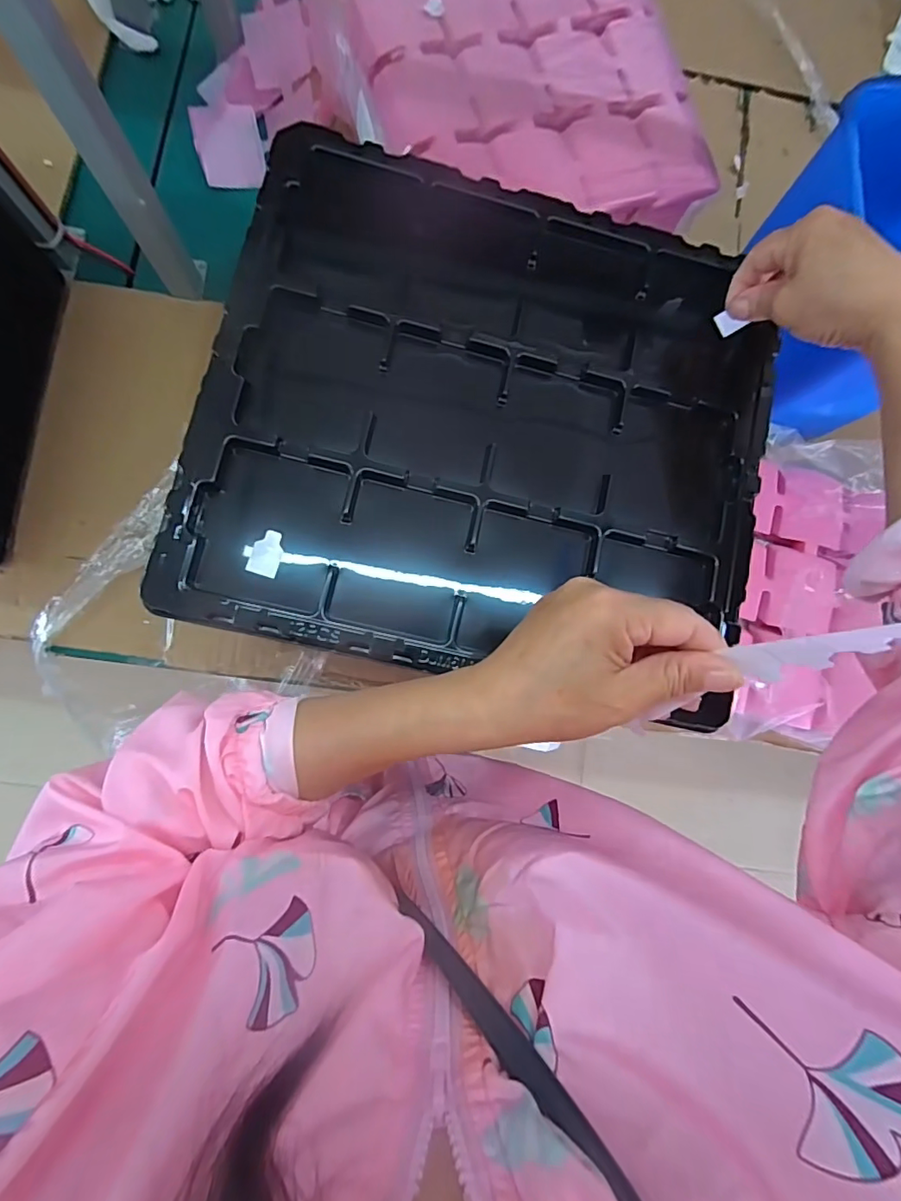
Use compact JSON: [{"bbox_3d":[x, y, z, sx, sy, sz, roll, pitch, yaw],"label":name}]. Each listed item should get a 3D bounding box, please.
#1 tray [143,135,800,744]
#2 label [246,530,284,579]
[{"bbox_3d":[0.030,-0.114,0.359,0.361,0.042,0.326,12,82,-4],"label":"tray"},{"bbox_3d":[-0.114,-0.029,0.325,0.018,0.004,0.029,18,80,-15],"label":"label"}]

